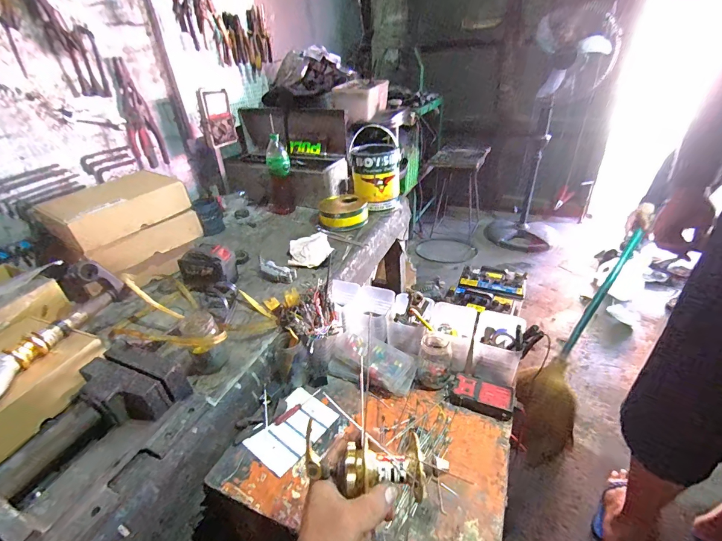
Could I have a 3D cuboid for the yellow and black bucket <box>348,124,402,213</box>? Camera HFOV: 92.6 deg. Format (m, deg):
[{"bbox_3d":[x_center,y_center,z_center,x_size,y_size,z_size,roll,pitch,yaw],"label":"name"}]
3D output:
[{"bbox_3d":[0.050,-0.351,1.216,0.171,0.238,0.191,-1,33,3],"label":"yellow and black bucket"}]

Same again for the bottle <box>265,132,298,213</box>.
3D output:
[{"bbox_3d":[-0.297,-0.337,1.234,0.096,0.257,0.102,-12,34,-14],"label":"bottle"}]

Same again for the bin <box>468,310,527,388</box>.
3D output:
[{"bbox_3d":[0.272,0.155,0.695,0.091,0.083,0.141,13,37,23],"label":"bin"}]

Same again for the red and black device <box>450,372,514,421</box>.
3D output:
[{"bbox_3d":[0.224,0.230,0.636,0.105,0.022,0.066,11,36,20],"label":"red and black device"}]

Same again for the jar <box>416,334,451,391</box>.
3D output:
[{"bbox_3d":[0.142,0.173,0.667,0.062,0.098,0.072,10,36,19],"label":"jar"}]

